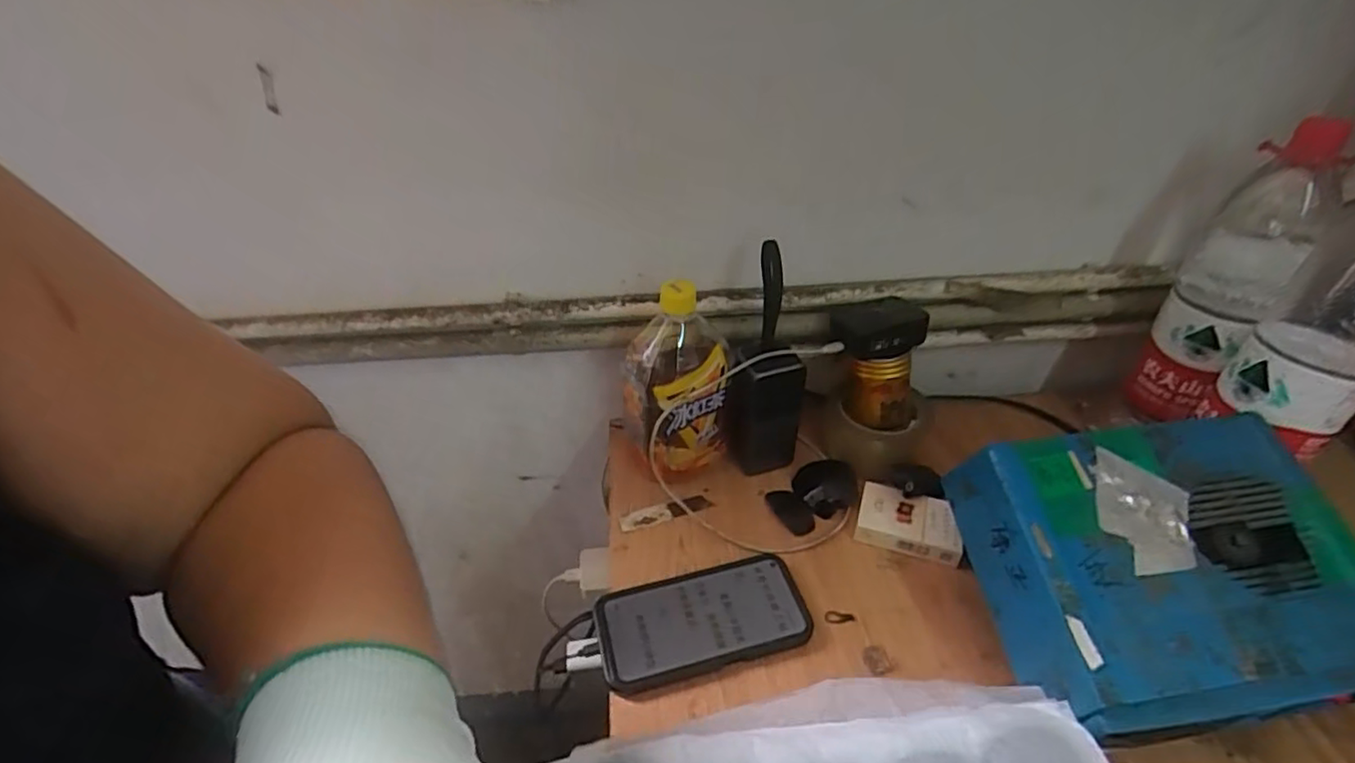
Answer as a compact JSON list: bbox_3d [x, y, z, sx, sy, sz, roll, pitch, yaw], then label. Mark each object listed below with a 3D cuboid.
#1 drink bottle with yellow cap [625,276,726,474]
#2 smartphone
[{"bbox_3d":[-0.002,-0.006,0.595,0.092,0.177,0.094,-5,39,-3],"label":"drink bottle with yellow cap"},{"bbox_3d":[0.021,0.190,0.515,0.165,0.012,0.081,-11,39,-13],"label":"smartphone"}]

